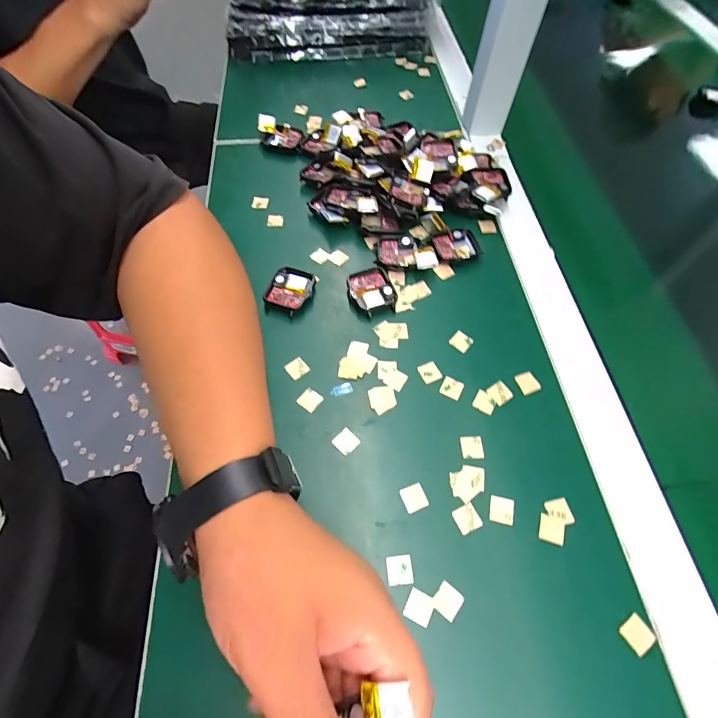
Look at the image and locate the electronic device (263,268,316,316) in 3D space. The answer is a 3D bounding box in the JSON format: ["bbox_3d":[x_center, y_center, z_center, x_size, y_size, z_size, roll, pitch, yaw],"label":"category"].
[{"bbox_3d":[-0.061,-0.061,0.353,0.036,0.012,0.043,22,62,12],"label":"electronic device"}]

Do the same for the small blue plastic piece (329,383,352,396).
[{"bbox_3d":[-0.014,0.024,0.311,0.017,0.004,0.009,-11,61,-7],"label":"small blue plastic piece"}]

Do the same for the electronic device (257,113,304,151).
[{"bbox_3d":[-0.093,-0.262,0.463,0.065,0.023,0.032,28,64,15],"label":"electronic device"}]

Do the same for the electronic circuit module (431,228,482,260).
[{"bbox_3d":[0.094,-0.108,0.379,0.041,0.010,0.036,-7,60,-4],"label":"electronic circuit module"}]

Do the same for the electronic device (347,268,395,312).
[{"bbox_3d":[0.011,-0.060,0.353,0.037,0.011,0.044,-15,61,-9],"label":"electronic device"}]

